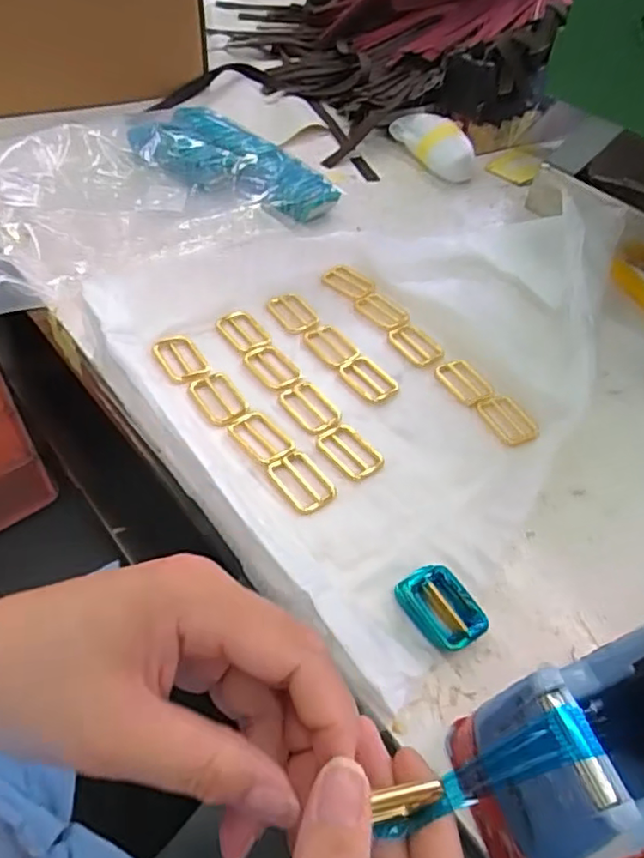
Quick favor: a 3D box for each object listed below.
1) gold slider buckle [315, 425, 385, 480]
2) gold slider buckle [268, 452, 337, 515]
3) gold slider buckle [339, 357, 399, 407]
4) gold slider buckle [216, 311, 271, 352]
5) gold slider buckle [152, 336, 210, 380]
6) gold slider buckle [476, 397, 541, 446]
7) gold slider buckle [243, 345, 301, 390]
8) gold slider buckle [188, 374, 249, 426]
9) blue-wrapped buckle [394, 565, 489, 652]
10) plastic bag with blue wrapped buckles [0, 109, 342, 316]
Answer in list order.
[{"bbox_3d":[0.019,0.014,0.415,0.029,0.004,0.047,-30,58,-26],"label":"gold slider buckle"},{"bbox_3d":[-0.014,0.034,0.396,0.032,0.004,0.046,-32,59,-27],"label":"gold slider buckle"},{"bbox_3d":[0.035,-0.037,0.463,0.028,0.006,0.046,-31,58,-27],"label":"gold slider buckle"},{"bbox_3d":[-0.060,-0.077,0.486,0.032,0.009,0.047,-31,58,-27],"label":"gold slider buckle"},{"bbox_3d":[-0.105,-0.052,0.459,0.034,0.010,0.044,-17,53,-18],"label":"gold slider buckle"},{"bbox_3d":[0.135,-0.007,0.446,0.029,0.005,0.045,-19,53,-19],"label":"gold slider buckle"},{"bbox_3d":[-0.035,-0.046,0.462,0.029,0.006,0.047,-29,57,-26],"label":"gold slider buckle"},{"bbox_3d":[-0.072,-0.020,0.436,0.031,0.005,0.047,-20,54,-20],"label":"gold slider buckle"},{"bbox_3d":[0.065,0.098,0.339,0.031,0.014,0.049,-26,56,-24],"label":"blue-wrapped buckle"},{"bbox_3d":[-0.184,-0.219,0.558,0.340,0.091,0.229,-32,59,-28],"label":"plastic bag with blue wrapped buckles"}]

